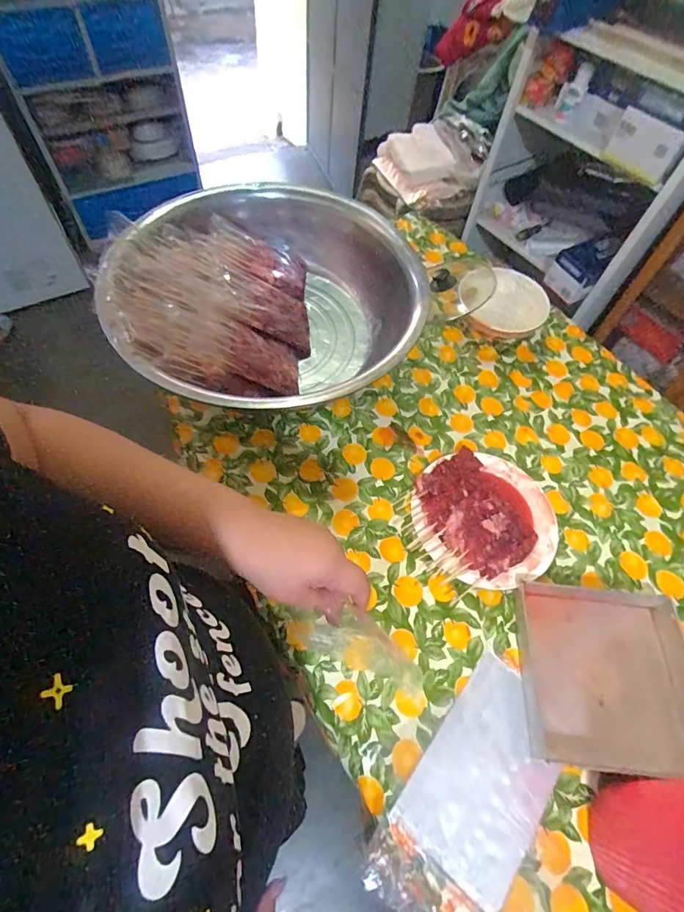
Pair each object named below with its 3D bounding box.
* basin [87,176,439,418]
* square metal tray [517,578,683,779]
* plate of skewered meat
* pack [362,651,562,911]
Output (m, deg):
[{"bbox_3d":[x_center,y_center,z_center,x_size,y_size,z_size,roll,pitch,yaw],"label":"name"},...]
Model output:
[{"bbox_3d":[-0.142,-0.293,0.891,0.573,0.182,0.566,2,59,-3],"label":"basin"},{"bbox_3d":[0.396,0.318,0.641,0.249,0.030,0.240,7,59,0],"label":"square metal tray"},{"bbox_3d":[0.247,0.102,0.759,0.244,0.046,0.242,2,59,-3],"label":"plate of skewered meat"},{"bbox_3d":[0.177,0.443,0.566,0.155,0.015,0.316,38,64,17],"label":"pack"}]

